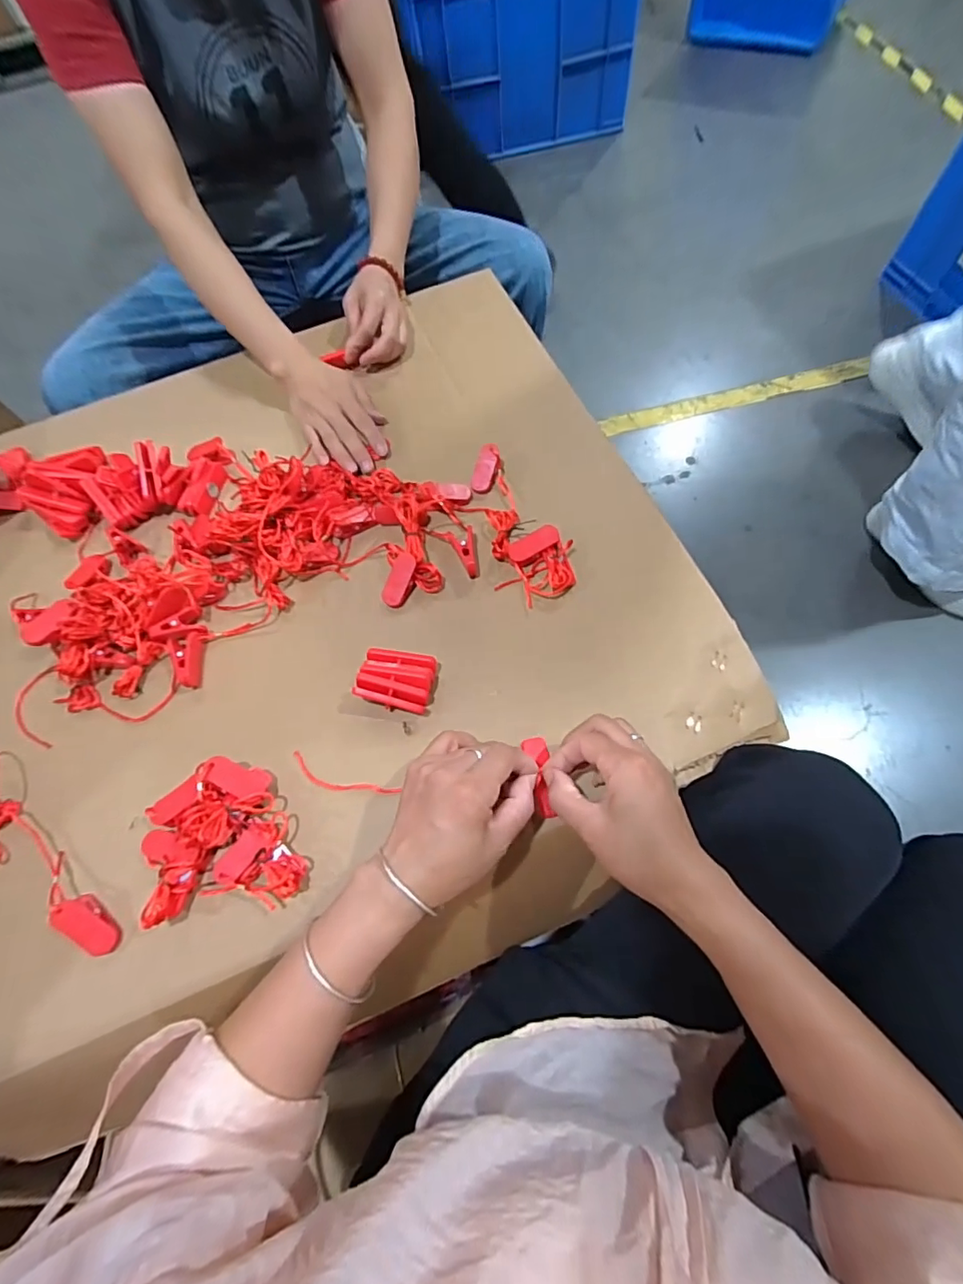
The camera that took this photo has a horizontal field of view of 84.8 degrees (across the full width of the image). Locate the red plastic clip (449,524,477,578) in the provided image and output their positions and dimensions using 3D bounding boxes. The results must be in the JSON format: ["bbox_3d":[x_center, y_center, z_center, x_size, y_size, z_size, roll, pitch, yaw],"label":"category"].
[{"bbox_3d":[-0.016,-0.081,0.483,0.022,0.024,0.044,-9,66,-1],"label":"red plastic clip"}]

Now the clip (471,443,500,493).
[{"bbox_3d":[0.005,-0.171,0.520,0.022,0.008,0.048,17,92,10],"label":"clip"}]

